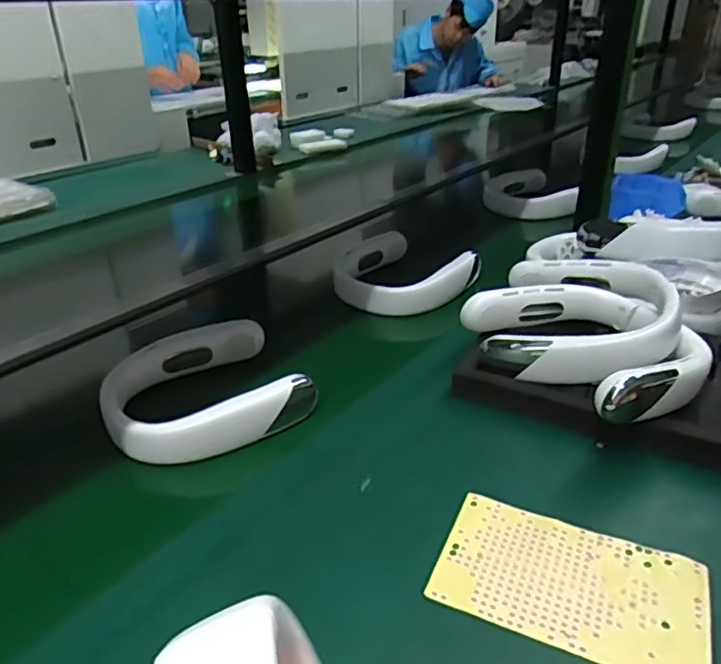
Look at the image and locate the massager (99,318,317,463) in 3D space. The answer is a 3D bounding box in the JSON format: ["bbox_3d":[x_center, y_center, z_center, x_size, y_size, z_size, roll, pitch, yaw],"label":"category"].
[{"bbox_3d":[-0.166,0.063,0.640,0.195,0.045,0.174,-18,34,-27],"label":"massager"}]

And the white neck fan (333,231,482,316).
[{"bbox_3d":[0.055,-0.089,0.898,0.182,0.041,0.178,22,37,35],"label":"white neck fan"}]

